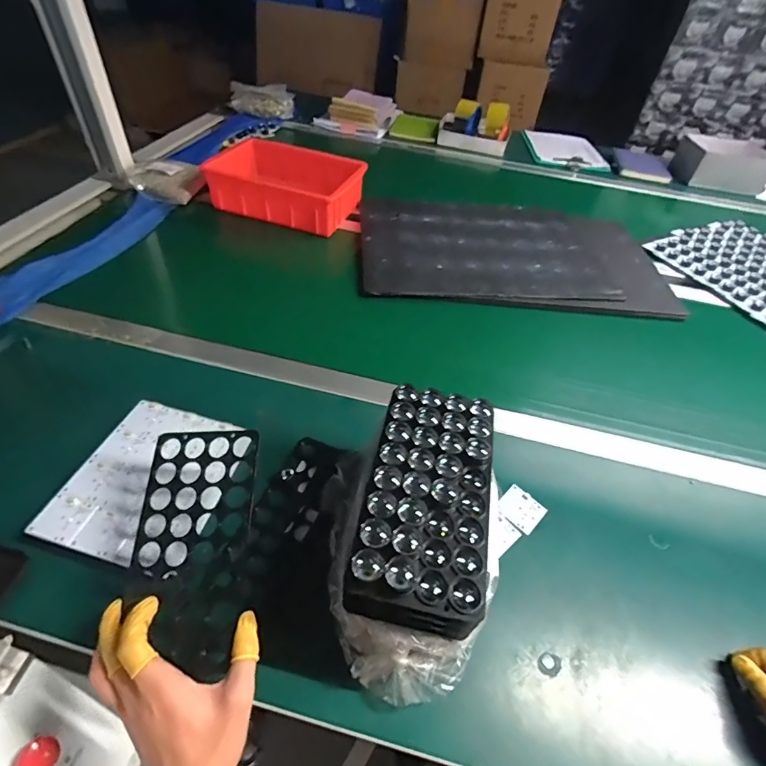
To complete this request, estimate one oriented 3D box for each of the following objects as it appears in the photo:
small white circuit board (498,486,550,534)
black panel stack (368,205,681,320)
[{"bbox_3d":[0.162,0.147,0.503,0.041,0.007,0.048,-31,58,-30],"label":"small white circuit board"},{"bbox_3d":[0.266,-0.292,0.887,0.597,0.029,0.385,3,48,-3],"label":"black panel stack"}]

